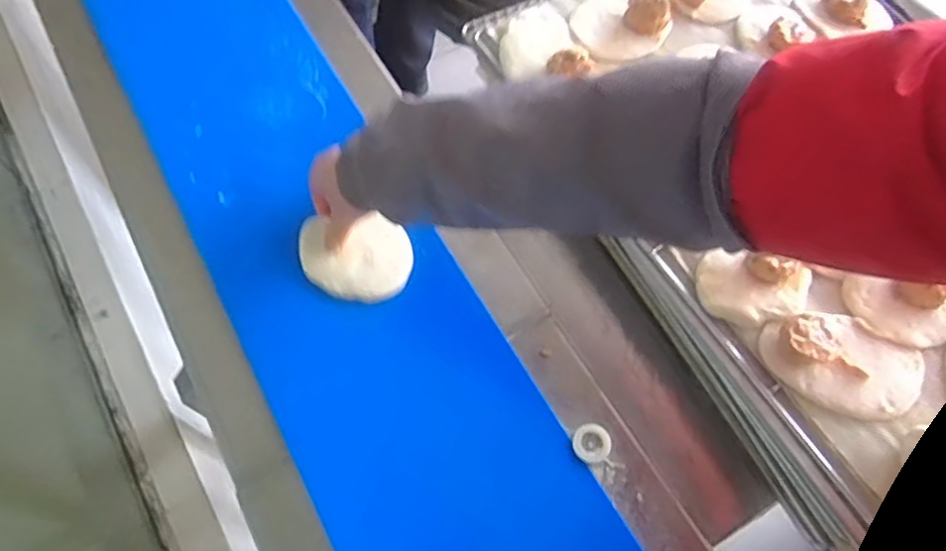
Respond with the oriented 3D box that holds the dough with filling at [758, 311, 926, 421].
[{"bbox_3d":[0.296,0.065,0.514,0.120,0.030,0.077,28,65,11],"label":"dough with filling"}]

